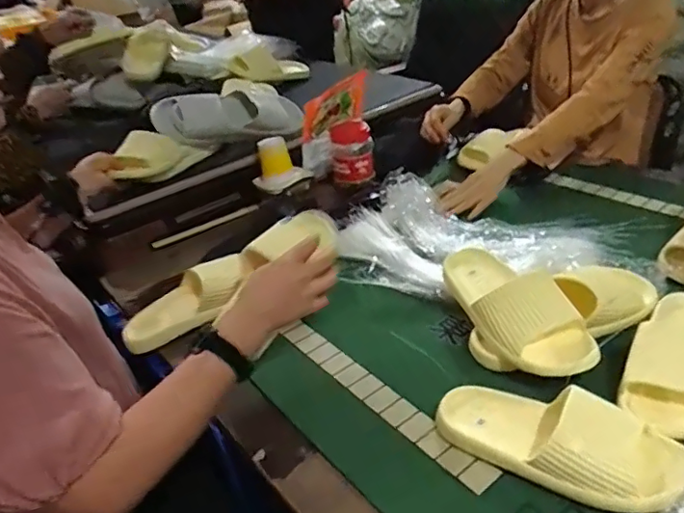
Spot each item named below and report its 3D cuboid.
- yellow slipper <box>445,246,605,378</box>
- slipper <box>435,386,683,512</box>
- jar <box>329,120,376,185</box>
[{"bbox_3d":[0.219,0.059,0.739,0.105,0.087,0.259,-17,34,-16],"label":"yellow slipper"},{"bbox_3d":[0.218,0.186,0.580,0.243,0.070,0.099,17,40,33],"label":"slipper"},{"bbox_3d":[0.023,-0.228,1.222,0.090,0.111,0.081,-5,33,4],"label":"jar"}]

